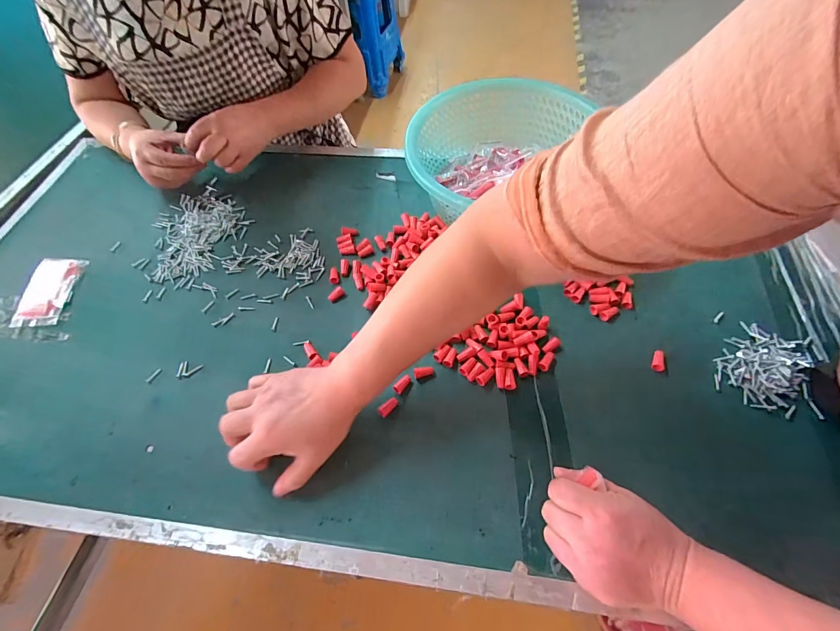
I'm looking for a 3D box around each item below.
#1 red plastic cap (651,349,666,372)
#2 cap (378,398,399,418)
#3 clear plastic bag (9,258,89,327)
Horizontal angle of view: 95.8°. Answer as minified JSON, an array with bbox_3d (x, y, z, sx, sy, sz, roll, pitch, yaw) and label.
[{"bbox_3d":[0.271,0.051,0.431,0.013,0.010,0.030,24,63,16],"label":"red plastic cap"},{"bbox_3d":[-0.034,0.101,0.420,0.026,0.013,0.012,-33,63,-16],"label":"cap"},{"bbox_3d":[-0.507,-0.033,0.517,0.064,0.014,0.102,-1,59,2],"label":"clear plastic bag"}]

